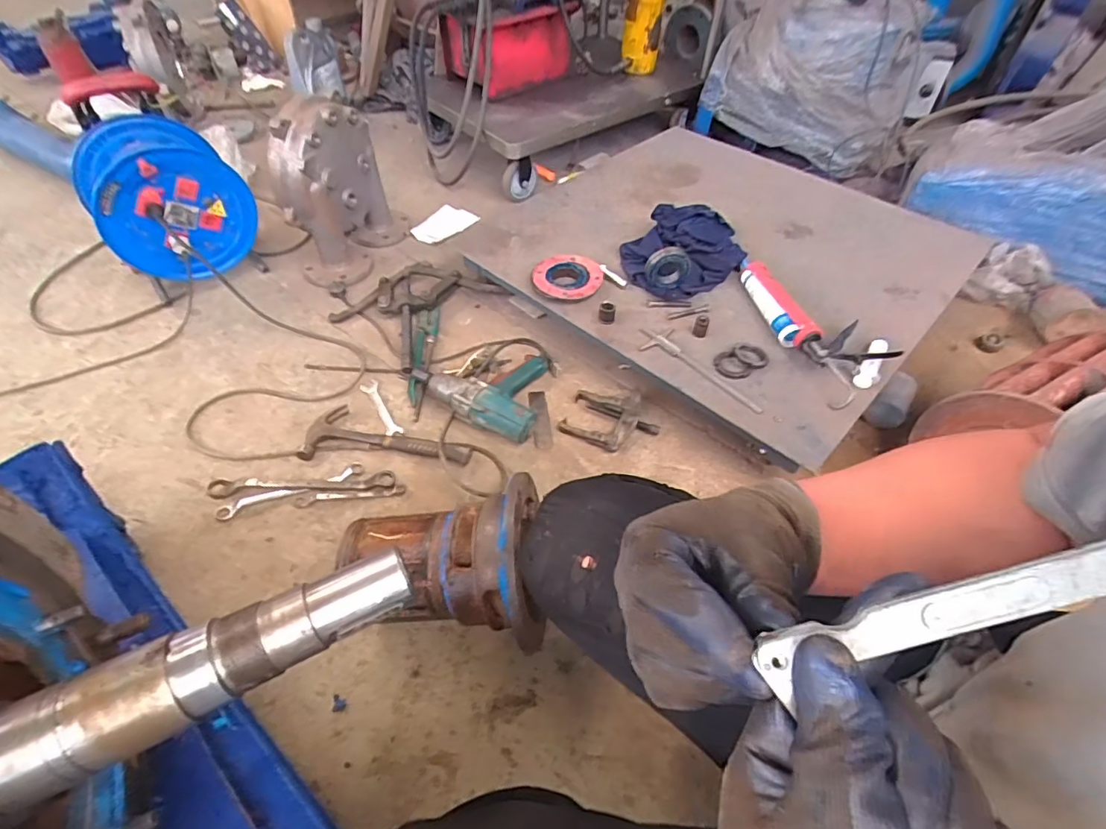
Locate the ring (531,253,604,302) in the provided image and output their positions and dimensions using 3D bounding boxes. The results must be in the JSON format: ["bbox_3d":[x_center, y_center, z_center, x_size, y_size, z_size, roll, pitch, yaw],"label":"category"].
[{"bbox_3d":[0.032,-0.311,1.192,0.155,0.031,0.161,1,50,-1],"label":"ring"}]

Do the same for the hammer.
[{"bbox_3d":[-0.315,0.034,1.031,0.316,0.036,0.130,1,50,-1],"label":"hammer"}]

